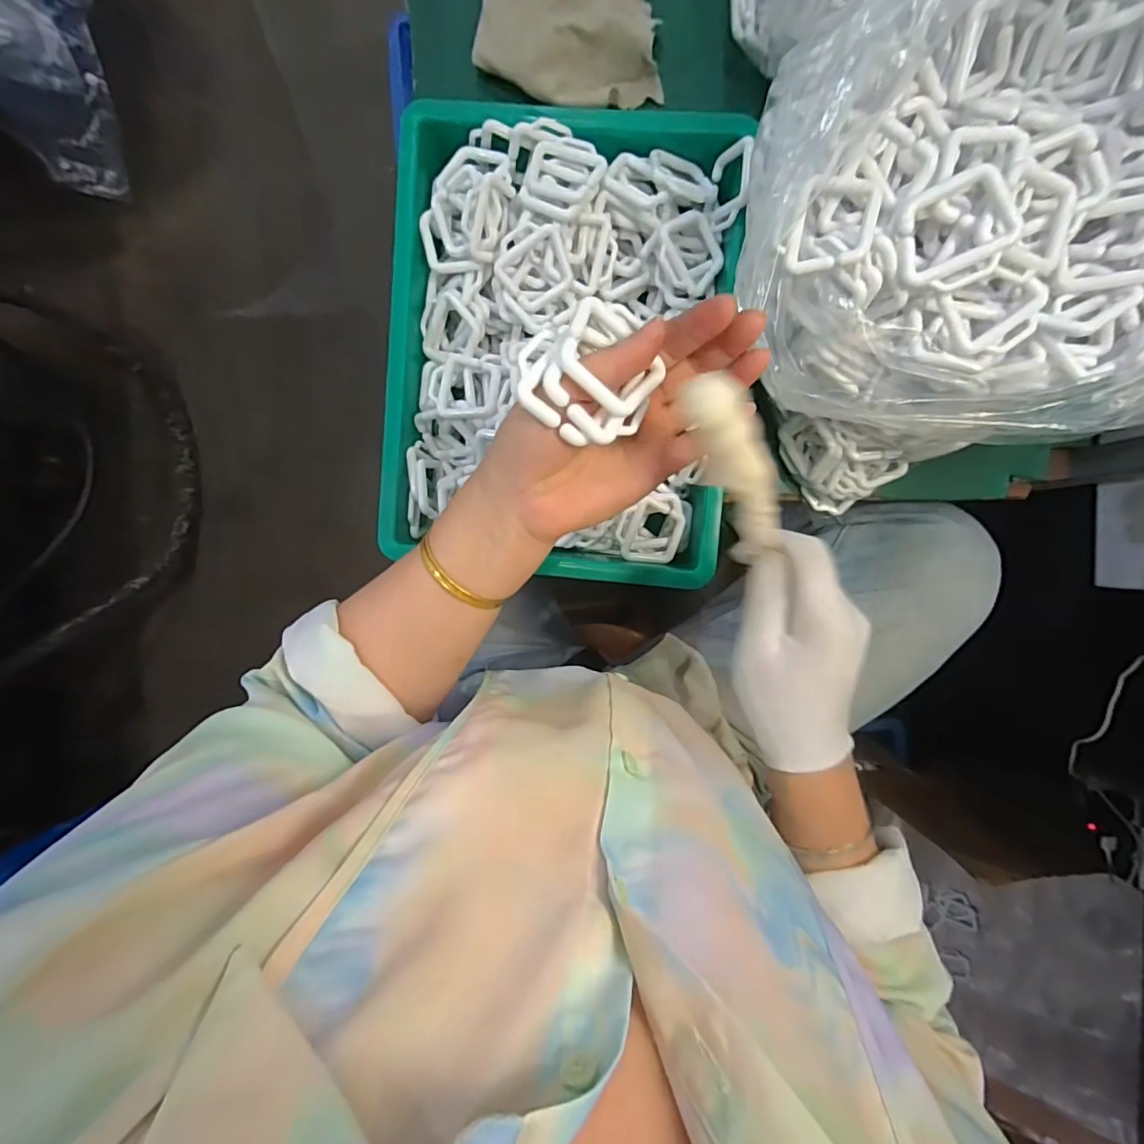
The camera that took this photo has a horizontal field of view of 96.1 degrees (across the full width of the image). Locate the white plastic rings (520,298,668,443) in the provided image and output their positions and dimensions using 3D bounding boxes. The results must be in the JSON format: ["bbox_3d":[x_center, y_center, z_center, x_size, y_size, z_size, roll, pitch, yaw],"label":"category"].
[{"bbox_3d":[0.008,-0.096,0.257,0.060,0.033,0.068,43,68,-14],"label":"white plastic rings"}]

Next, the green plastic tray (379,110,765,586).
[{"bbox_3d":[-0.007,-0.172,0.413,0.267,0.071,0.352,5,93,4],"label":"green plastic tray"}]

